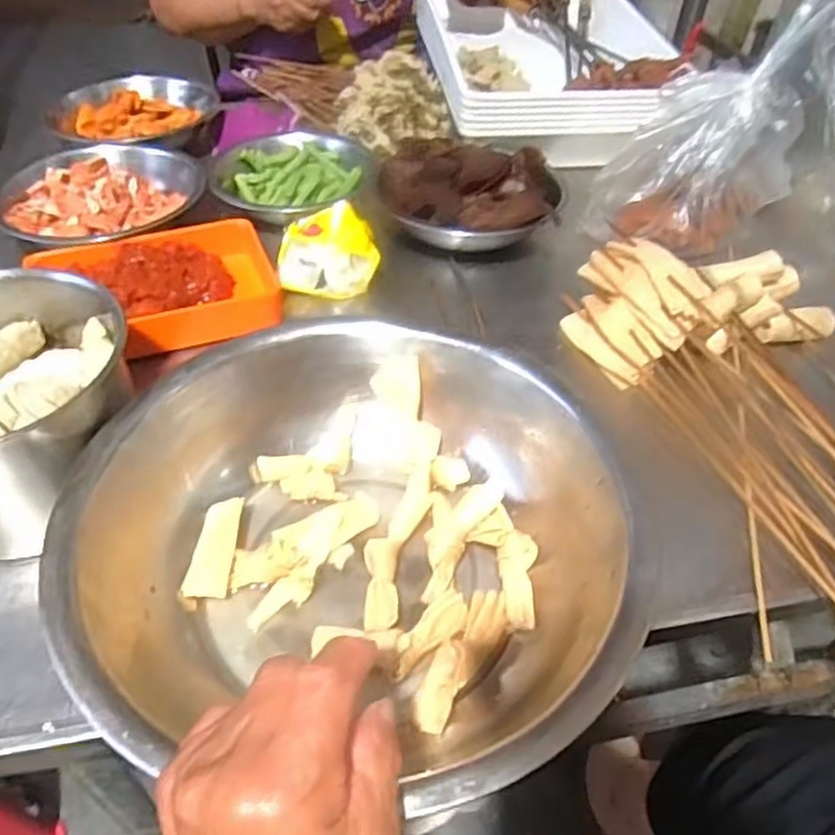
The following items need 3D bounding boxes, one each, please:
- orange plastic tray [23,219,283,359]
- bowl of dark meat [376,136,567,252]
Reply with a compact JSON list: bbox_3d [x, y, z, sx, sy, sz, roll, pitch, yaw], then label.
[{"bbox_3d":[-0.208,-0.102,0.567,0.185,0.037,0.141,-17,48,-18],"label":"orange plastic tray"},{"bbox_3d":[0.049,-0.215,0.655,0.172,0.058,0.140,3,45,1],"label":"bowl of dark meat"}]

